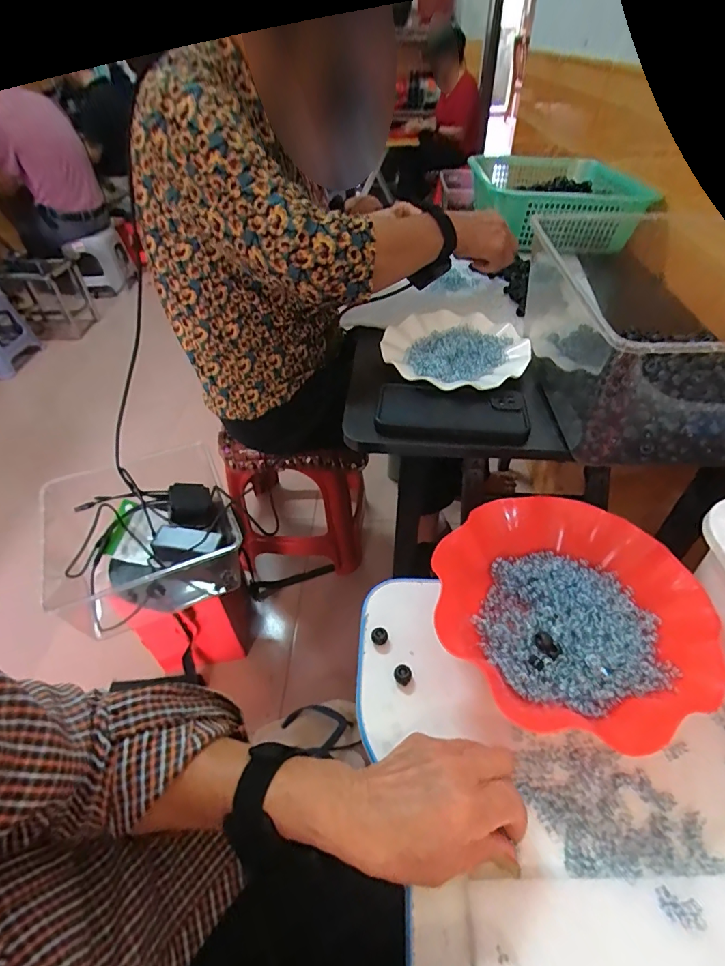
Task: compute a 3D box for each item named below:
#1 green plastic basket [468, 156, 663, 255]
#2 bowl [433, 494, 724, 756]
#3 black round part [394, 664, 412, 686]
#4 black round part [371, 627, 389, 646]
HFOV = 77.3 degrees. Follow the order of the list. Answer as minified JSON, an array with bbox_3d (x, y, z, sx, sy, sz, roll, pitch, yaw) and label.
[{"bbox_3d":[0.360,-0.567,0.903,0.255,0.091,0.352,-3,44,0],"label":"green plastic basket"},{"bbox_3d":[0.184,0.115,0.411,0.219,0.064,0.207,-1,45,1],"label":"bowl"},{"bbox_3d":[0.036,0.170,0.401,0.016,0.010,0.015,-1,45,1],"label":"black round part"},{"bbox_3d":[0.016,0.145,0.427,0.016,0.011,0.014,1,45,4],"label":"black round part"}]

